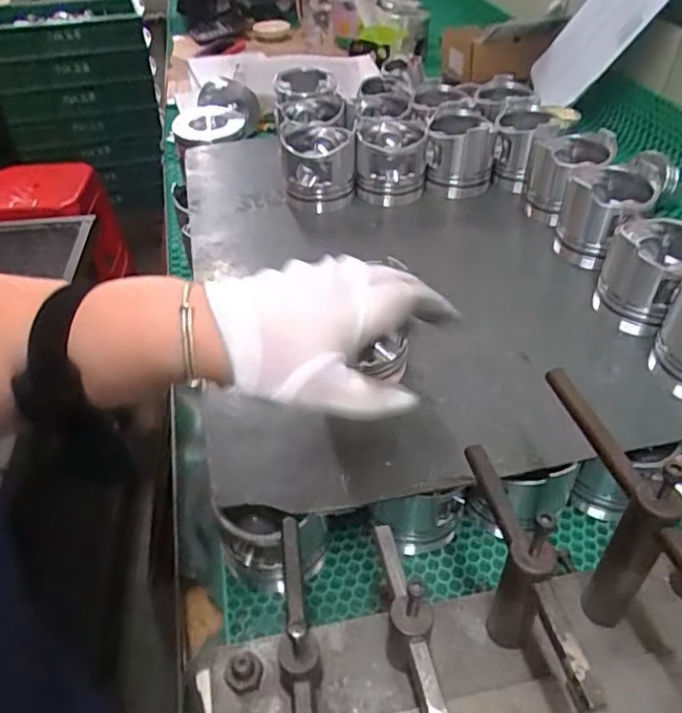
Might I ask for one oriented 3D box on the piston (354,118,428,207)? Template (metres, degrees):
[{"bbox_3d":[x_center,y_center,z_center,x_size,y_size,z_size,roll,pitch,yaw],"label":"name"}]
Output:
[{"bbox_3d":[0.064,-0.258,0.806,0.090,0.083,0.107,0,42,1],"label":"piston"}]

